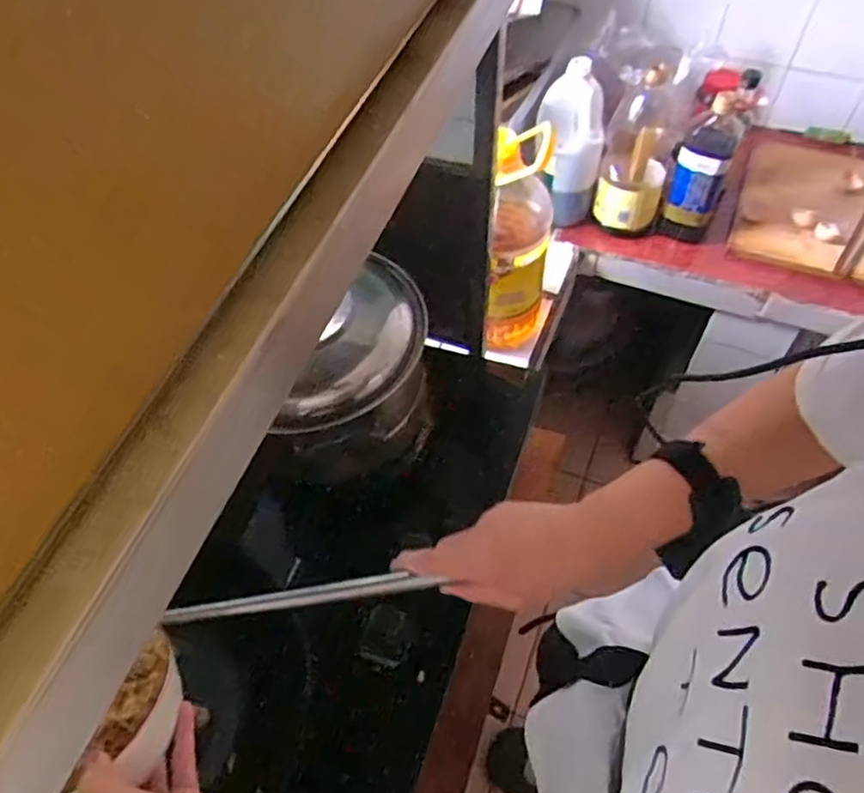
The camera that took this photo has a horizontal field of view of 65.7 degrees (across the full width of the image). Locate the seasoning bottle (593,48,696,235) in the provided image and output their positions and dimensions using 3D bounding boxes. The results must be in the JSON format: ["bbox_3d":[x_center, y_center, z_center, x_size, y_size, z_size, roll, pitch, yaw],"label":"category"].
[{"bbox_3d":[0.339,-0.400,1.077,0.112,0.258,0.109,15,58,13],"label":"seasoning bottle"}]

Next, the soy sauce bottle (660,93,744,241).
[{"bbox_3d":[0.436,-0.380,1.068,0.079,0.223,0.086,19,58,15],"label":"soy sauce bottle"}]

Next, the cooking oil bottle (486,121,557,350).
[{"bbox_3d":[0.126,-0.212,0.951,0.081,0.323,0.116,3,56,5],"label":"cooking oil bottle"}]

